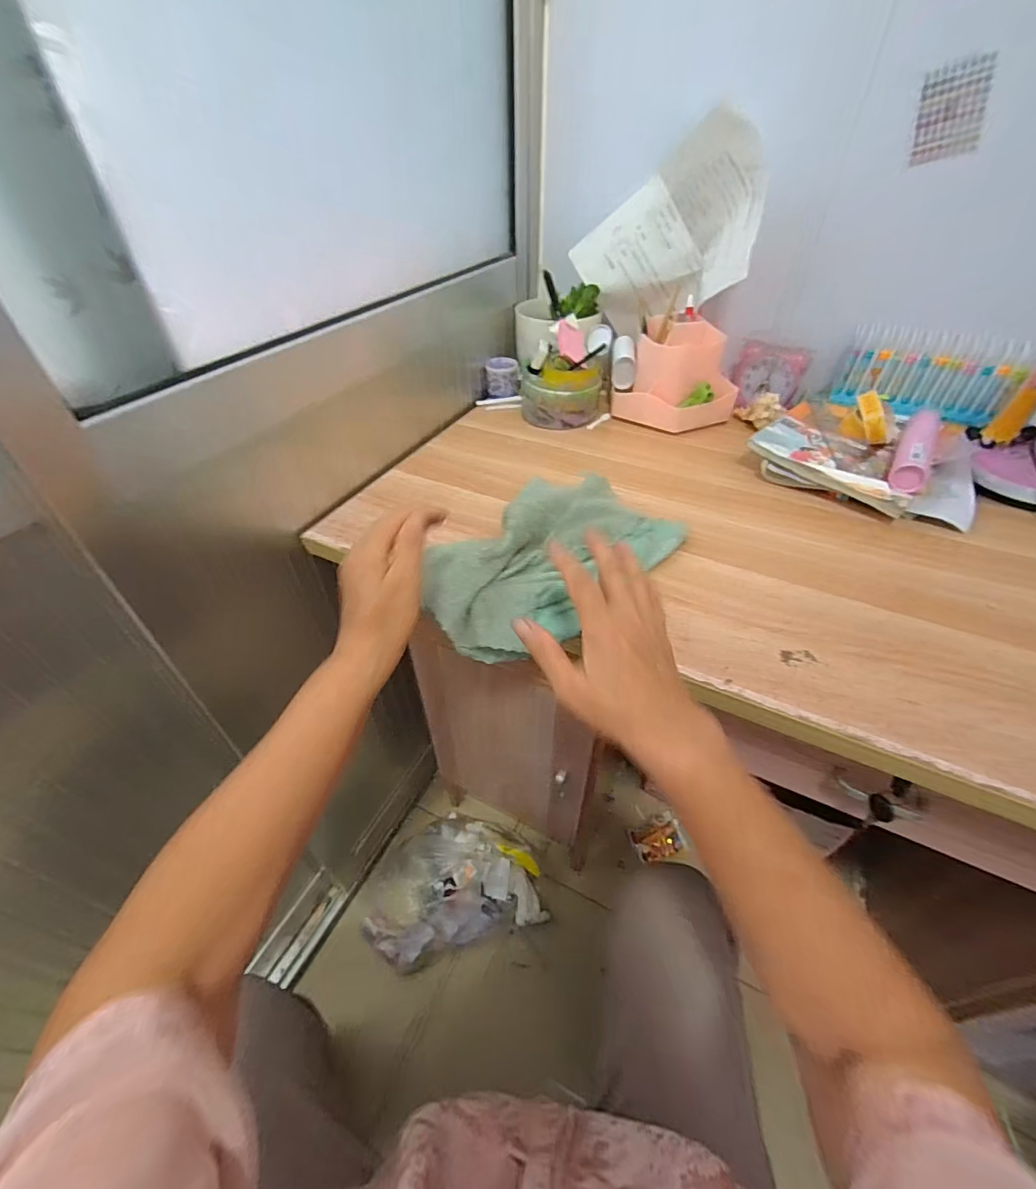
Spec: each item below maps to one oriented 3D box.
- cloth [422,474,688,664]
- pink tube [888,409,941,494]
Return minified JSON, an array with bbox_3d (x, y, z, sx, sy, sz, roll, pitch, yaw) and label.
[{"bbox_3d":[0.031,-0.040,0.503,0.168,0.064,0.262,33,53,30],"label":"cloth"},{"bbox_3d":[0.473,-0.173,0.588,0.039,0.034,0.170,26,49,24],"label":"pink tube"}]

